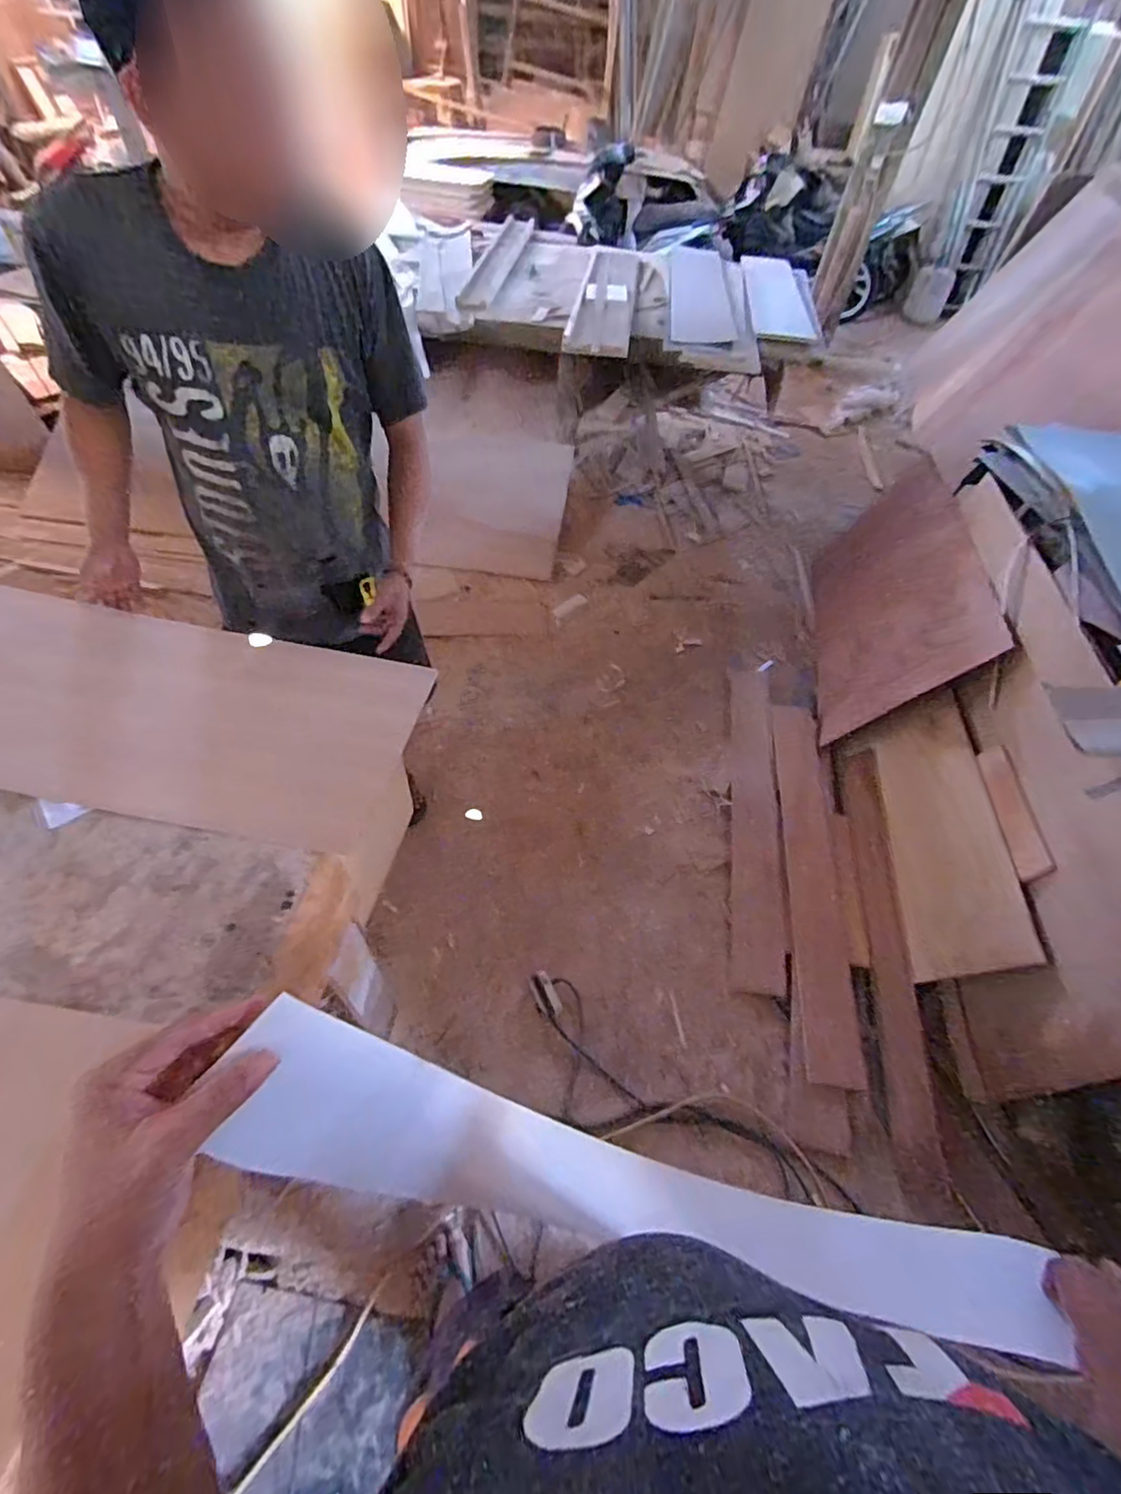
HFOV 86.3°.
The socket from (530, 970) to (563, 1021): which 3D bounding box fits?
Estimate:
[{"bbox_3d":[-0.041,0.623,1.513,0.064,0.059,0.109,-18,55,-17],"label":"socket"}]

